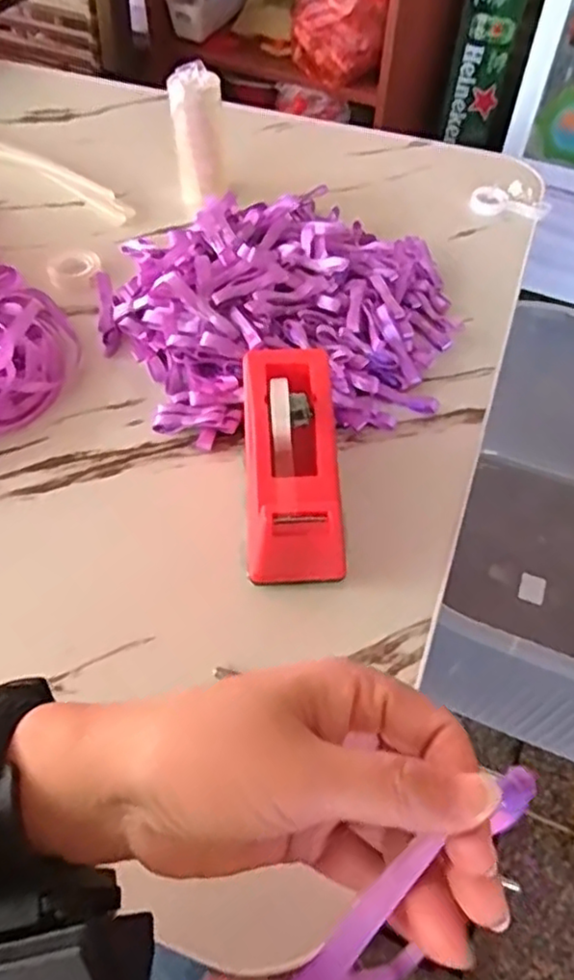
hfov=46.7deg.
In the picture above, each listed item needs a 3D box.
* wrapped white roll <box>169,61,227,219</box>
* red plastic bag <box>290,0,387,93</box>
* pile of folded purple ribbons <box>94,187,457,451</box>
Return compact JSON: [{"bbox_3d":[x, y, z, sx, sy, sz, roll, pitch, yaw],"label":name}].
[{"bbox_3d":[-0.086,-0.338,0.644,0.052,0.112,0.042,5,53,1],"label":"wrapped white roll"},{"bbox_3d":[0.108,-1.004,1.413,0.185,0.275,0.108,5,53,1],"label":"red plastic bag"},{"bbox_3d":[-0.006,-0.162,0.557,0.296,0.049,0.274,-7,54,-8],"label":"pile of folded purple ribbons"}]

